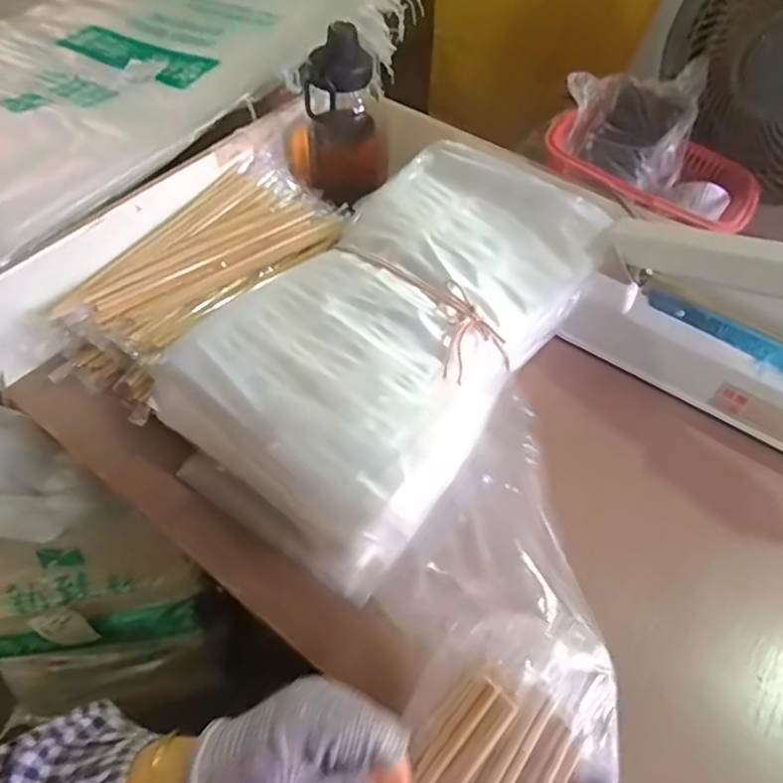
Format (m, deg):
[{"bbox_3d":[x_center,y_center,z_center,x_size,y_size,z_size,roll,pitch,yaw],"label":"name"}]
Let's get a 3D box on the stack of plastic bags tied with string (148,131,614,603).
[{"bbox_3d":[0.004,-0.064,0.549,0.250,0.099,0.436,33,61,20],"label":"stack of plastic bags tied with string"}]

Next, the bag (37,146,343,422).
[{"bbox_3d":[-0.187,-0.119,0.599,0.144,0.065,0.319,31,61,20],"label":"bag"}]

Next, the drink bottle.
[{"bbox_3d":[-0.064,-0.291,0.633,0.113,0.152,0.110,-4,55,-3],"label":"drink bottle"}]

